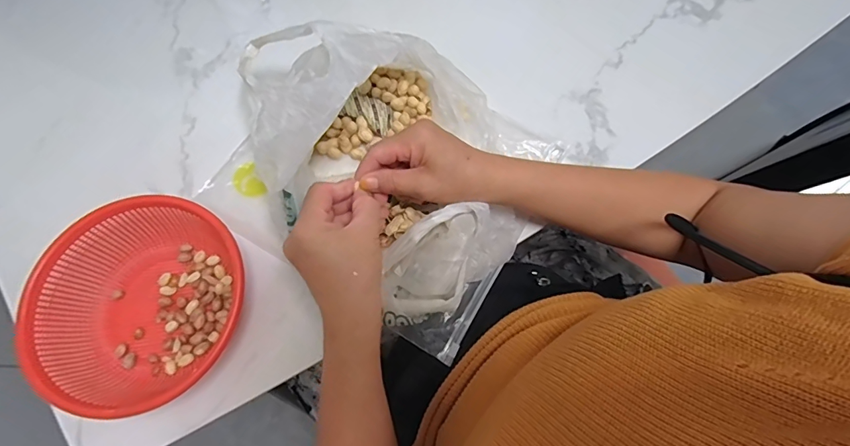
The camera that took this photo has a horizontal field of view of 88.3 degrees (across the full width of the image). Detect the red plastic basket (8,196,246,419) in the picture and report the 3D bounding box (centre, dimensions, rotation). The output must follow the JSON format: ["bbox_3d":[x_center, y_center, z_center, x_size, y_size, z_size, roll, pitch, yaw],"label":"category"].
[{"bbox_3d":[-0.244,0.069,0.382,0.170,0.063,0.175,9,71,5],"label":"red plastic basket"}]

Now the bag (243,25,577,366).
[{"bbox_3d":[-0.028,-0.053,0.393,0.251,0.111,0.234,28,74,11],"label":"bag"}]

